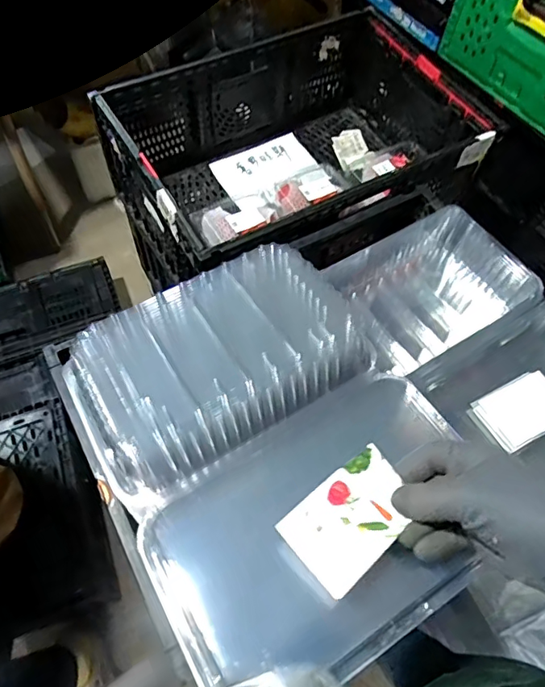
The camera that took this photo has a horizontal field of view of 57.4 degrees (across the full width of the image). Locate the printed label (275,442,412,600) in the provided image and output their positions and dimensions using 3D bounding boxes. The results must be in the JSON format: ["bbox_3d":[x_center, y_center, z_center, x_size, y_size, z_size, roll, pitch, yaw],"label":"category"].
[{"bbox_3d":[0.056,0.122,0.348,0.088,0.009,0.061,-38,74,-17],"label":"printed label"}]

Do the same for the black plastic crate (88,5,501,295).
[{"bbox_3d":[0.050,-0.347,0.933,0.618,0.229,0.433,-27,65,-17],"label":"black plastic crate"}]

